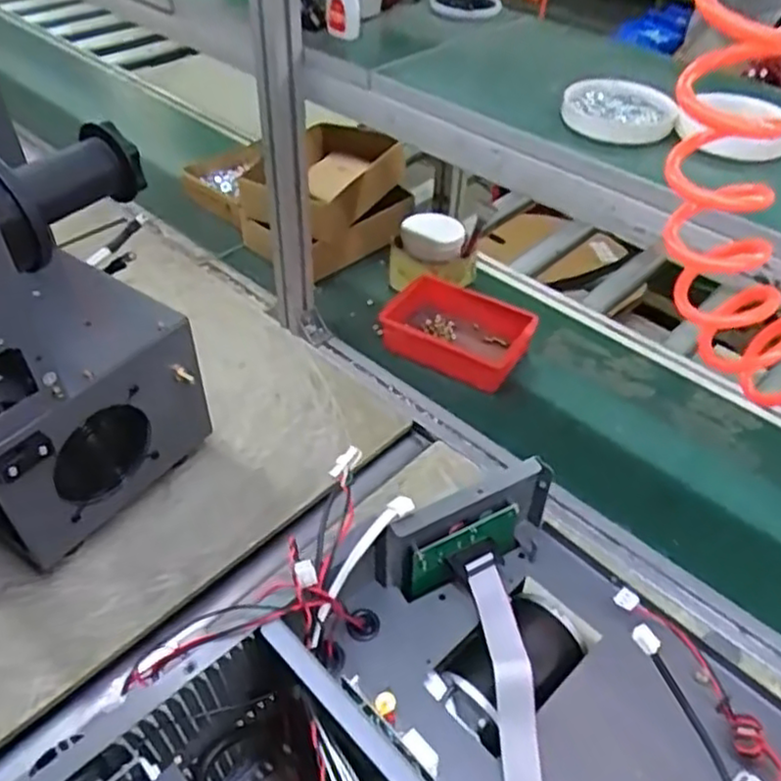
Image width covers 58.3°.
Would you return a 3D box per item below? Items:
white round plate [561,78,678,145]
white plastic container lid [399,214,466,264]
[{"bbox_3d":[0.229,-0.279,0.691,0.102,0.022,0.117,20,47,18],"label":"white round plate"},{"bbox_3d":[0.068,-0.243,1.103,0.096,0.036,0.088,1,44,-1],"label":"white plastic container lid"}]

